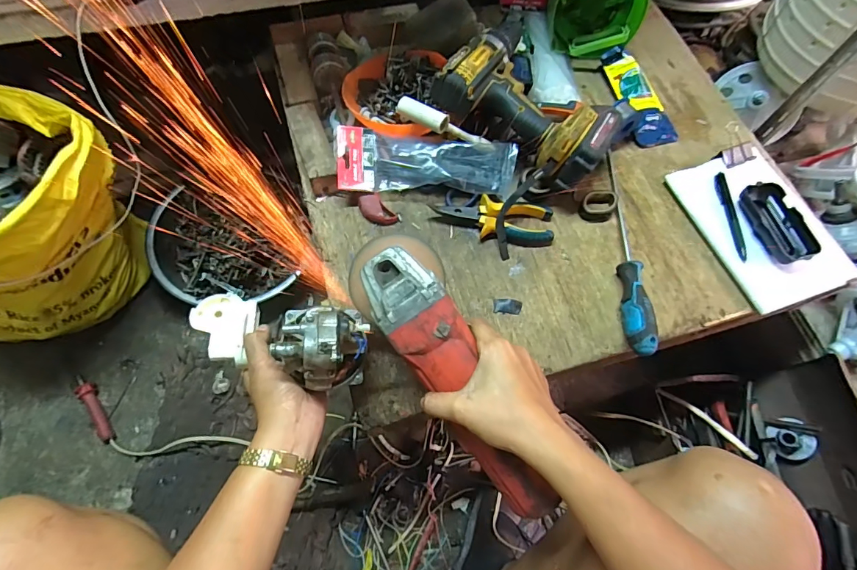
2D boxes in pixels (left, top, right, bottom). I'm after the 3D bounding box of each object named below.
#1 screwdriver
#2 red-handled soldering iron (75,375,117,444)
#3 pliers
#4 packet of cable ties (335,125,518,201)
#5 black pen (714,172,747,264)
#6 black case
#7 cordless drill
[{"bbox_3d":[0.246,-0.055,0.527,0.025,0.037,0.290,6,66,0],"label":"screwdriver"},{"bbox_3d":[-0.585,0.212,0.741,0.026,0.022,0.138,-32,72,-15],"label":"red-handled soldering iron"},{"bbox_3d":[0.082,-0.084,0.540,0.153,0.025,0.053,8,66,1],"label":"pliers"},{"bbox_3d":[-0.002,-0.155,0.537,0.227,0.023,0.073,3,66,-1],"label":"packet of cable ties"},{"bbox_3d":[0.394,-0.091,0.554,0.016,0.008,0.132,2,67,-2],"label":"black pen"},{"bbox_3d":[0.445,-0.079,0.542,0.057,0.021,0.109,-11,68,-7],"label":"black case"},{"bbox_3d":[0.142,-0.241,0.535,0.209,0.064,0.186,33,69,11],"label":"cordless drill"}]

